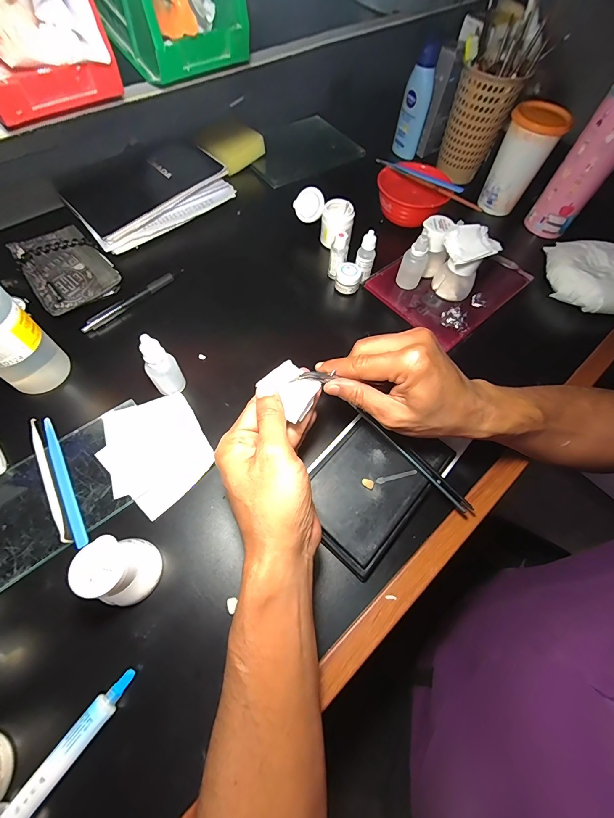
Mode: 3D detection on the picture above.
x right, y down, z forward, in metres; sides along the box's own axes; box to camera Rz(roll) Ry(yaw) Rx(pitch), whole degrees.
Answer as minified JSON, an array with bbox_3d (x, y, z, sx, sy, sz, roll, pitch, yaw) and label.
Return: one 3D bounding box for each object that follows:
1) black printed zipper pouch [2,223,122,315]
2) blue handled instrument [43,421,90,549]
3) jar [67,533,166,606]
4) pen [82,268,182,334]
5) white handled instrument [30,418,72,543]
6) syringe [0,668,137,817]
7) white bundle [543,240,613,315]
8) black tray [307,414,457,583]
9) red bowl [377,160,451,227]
[{"bbox_3d":[-0.295,-0.171,0.414,0.088,0.038,0.101,-38,72,-20],"label":"black printed zipper pouch"},{"bbox_3d":[-0.232,0.066,0.318,0.012,0.006,0.139,-28,68,-17],"label":"blue handled instrument"},{"bbox_3d":[-0.145,0.126,0.262,0.043,0.062,0.041,2,63,-3],"label":"jar"},{"bbox_3d":[-0.220,-0.141,0.427,0.011,0.009,0.142,41,68,16],"label":"pen"},{"bbox_3d":[-0.246,0.065,0.317,0.008,0.007,0.135,-28,69,-17],"label":"white handled instrument"},{"bbox_3d":[-0.180,0.256,0.220,0.025,0.022,0.159,36,66,14],"label":"syringe"},{"bbox_3d":[0.399,-0.182,0.463,0.119,0.041,0.107,19,64,6],"label":"white bundle"},{"bbox_3d":[0.062,0.067,0.325,0.100,0.022,0.148,39,67,15],"label":"black tray"},{"bbox_3d":[0.156,-0.325,0.508,0.100,0.045,0.093,2,63,-3],"label":"red bowl"}]

